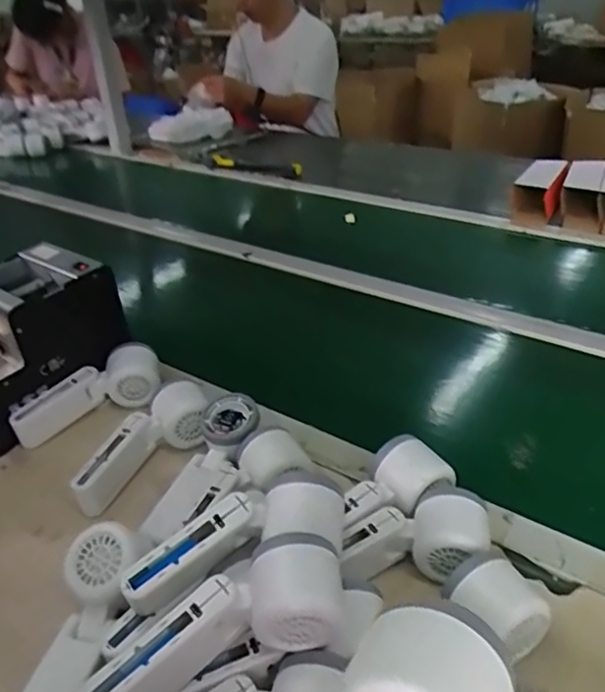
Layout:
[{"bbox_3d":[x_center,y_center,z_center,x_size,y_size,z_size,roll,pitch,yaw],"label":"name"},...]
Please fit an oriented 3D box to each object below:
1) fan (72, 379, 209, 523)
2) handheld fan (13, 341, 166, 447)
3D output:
[{"bbox_3d":[-0.155,0.099,0.596,0.043,0.056,0.153,25,54,37],"label":"fan"},{"bbox_3d":[-0.230,0.052,0.662,0.163,0.061,0.050,-20,36,-26],"label":"handheld fan"}]

